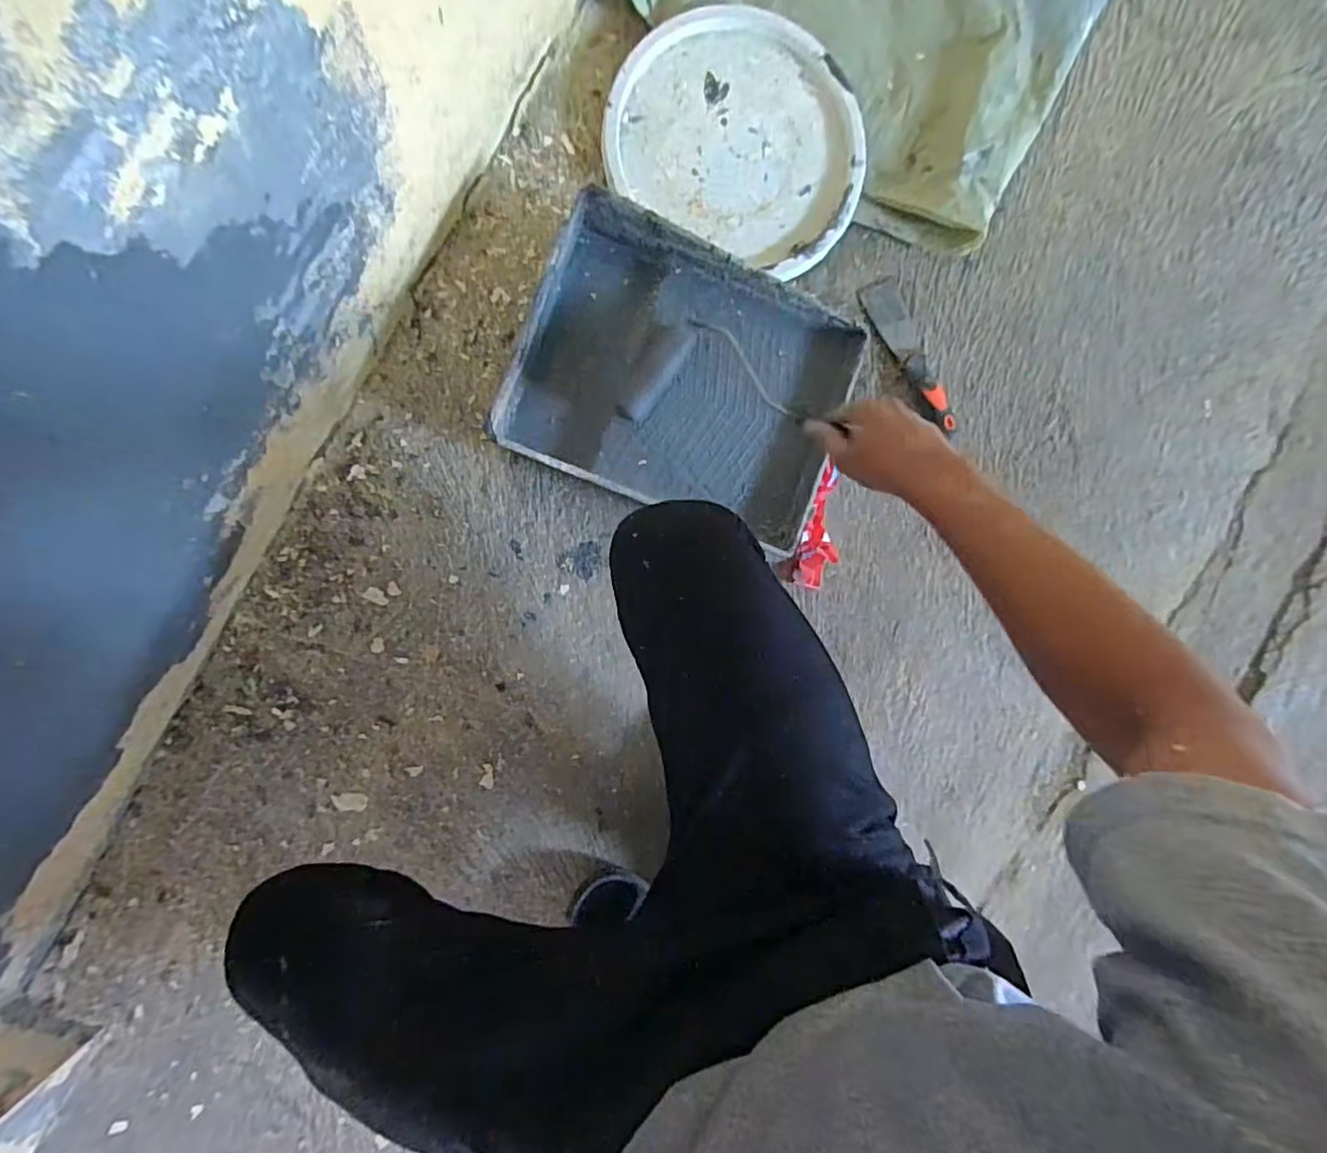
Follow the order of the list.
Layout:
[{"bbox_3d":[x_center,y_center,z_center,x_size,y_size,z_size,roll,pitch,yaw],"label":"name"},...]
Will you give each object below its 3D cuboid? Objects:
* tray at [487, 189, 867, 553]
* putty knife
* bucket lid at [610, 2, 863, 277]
[{"bbox_3d":[0.028,-0.208,0.678,0.357,0.067,0.279,20,86,-6],"label":"tray"},{"bbox_3d":[0.295,-0.261,0.732,0.052,0.029,0.194,-24,92,-7],"label":"putty knife"},{"bbox_3d":[0.092,-0.509,0.712,0.290,0.017,0.260,24,86,-6],"label":"bucket lid"}]

